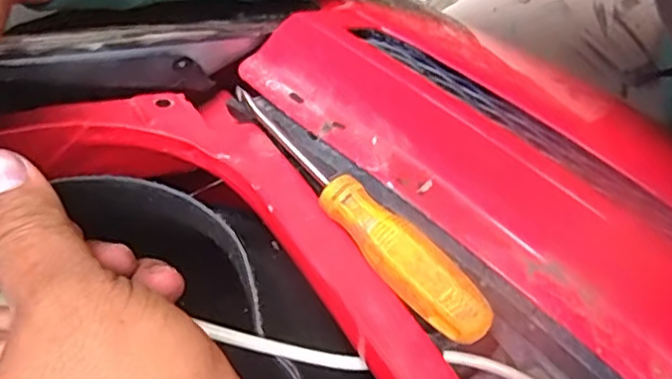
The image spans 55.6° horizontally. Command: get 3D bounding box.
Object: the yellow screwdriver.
[{"bbox_3d":[0.002,0.007,0.288,0.022,0.025,0.164,-38,65,-19],"label":"yellow screwdriver"}]

